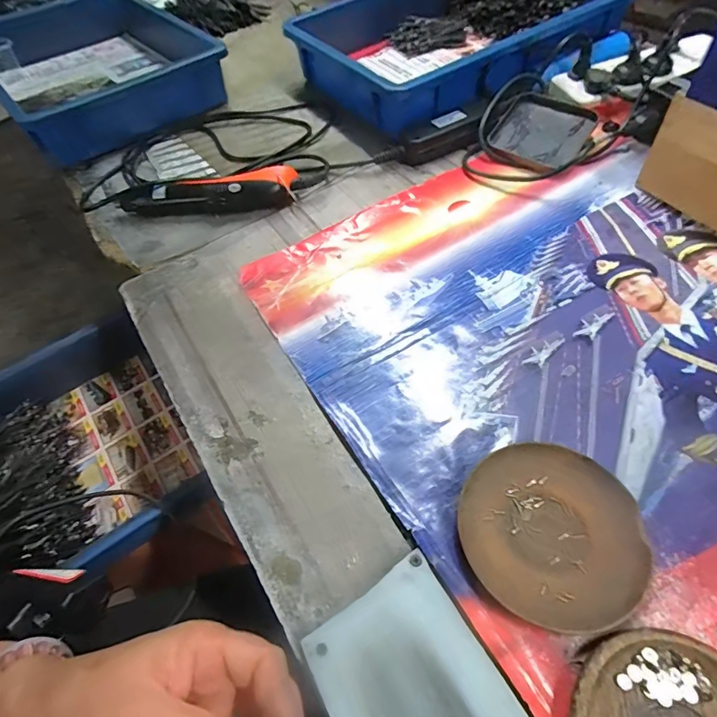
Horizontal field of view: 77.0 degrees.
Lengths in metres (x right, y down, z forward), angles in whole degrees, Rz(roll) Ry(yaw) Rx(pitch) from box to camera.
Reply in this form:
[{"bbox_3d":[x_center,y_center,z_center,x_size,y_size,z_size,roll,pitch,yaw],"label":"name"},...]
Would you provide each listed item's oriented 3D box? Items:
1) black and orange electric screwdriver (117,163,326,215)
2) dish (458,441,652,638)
[{"bbox_3d":[-0.161,-0.196,0.532,0.247,0.042,0.048,-8,54,-1],"label":"black and orange electric screwdriver"},{"bbox_3d":[0.126,0.113,0.297,0.112,0.012,0.112,-3,54,4],"label":"dish"}]

